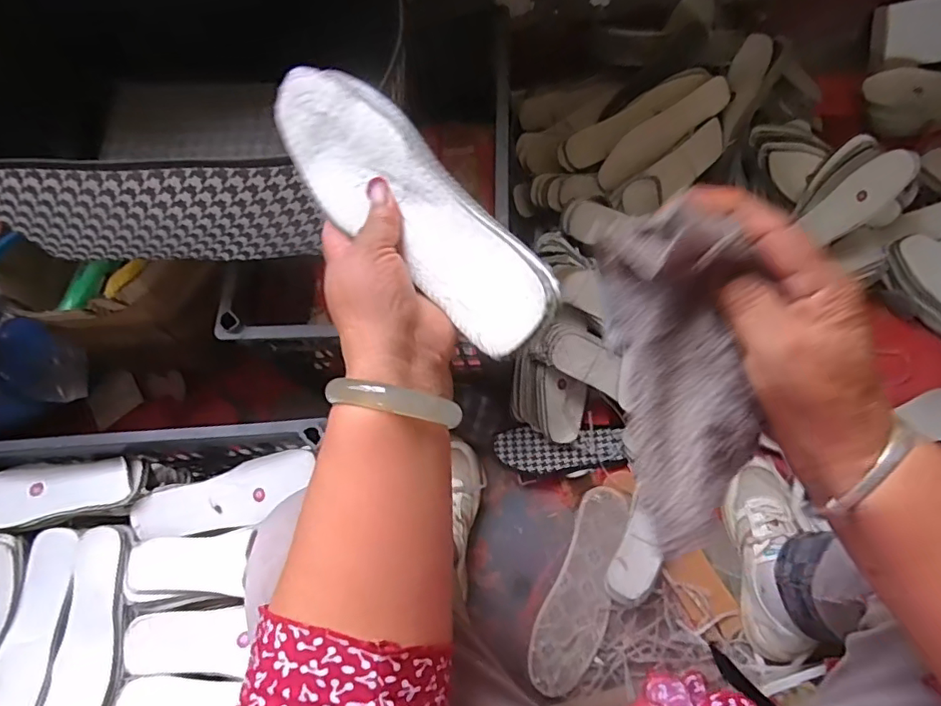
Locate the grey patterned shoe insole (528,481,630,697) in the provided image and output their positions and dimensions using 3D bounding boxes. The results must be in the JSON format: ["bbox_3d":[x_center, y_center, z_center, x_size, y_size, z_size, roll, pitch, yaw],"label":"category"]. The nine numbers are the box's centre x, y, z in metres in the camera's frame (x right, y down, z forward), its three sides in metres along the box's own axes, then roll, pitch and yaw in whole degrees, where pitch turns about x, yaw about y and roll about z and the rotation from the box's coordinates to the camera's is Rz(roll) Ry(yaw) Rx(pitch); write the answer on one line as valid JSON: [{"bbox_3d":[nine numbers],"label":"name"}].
[{"bbox_3d":[0.150,0.313,0.724,0.081,0.016,0.261,20,72,10],"label":"grey patterned shoe insole"}]

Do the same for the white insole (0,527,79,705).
[{"bbox_3d":[-0.469,0.308,0.573,0.061,0.013,0.225,4,70,4],"label":"white insole"}]

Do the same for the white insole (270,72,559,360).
[{"bbox_3d":[-0.041,-0.088,0.327,0.072,0.019,0.223,-45,75,17],"label":"white insole"}]

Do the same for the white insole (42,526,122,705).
[{"bbox_3d":[-0.410,0.306,0.577,0.067,0.013,0.222,-2,70,2],"label":"white insole"}]

